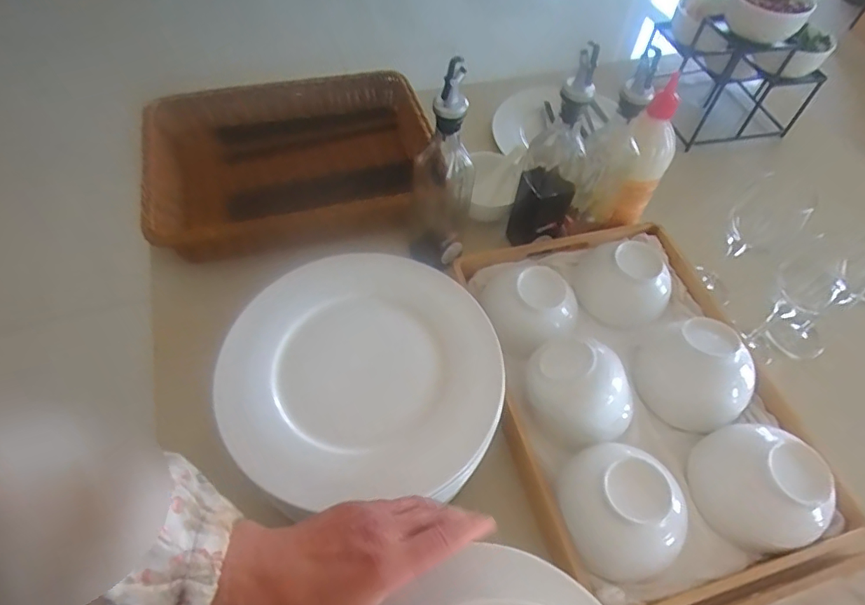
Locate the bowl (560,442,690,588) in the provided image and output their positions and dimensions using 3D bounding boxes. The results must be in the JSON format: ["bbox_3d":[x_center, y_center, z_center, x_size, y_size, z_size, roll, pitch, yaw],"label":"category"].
[{"bbox_3d":[0.173,0.182,0.453,0.100,0.067,0.110,2,56,-3],"label":"bowl"}]

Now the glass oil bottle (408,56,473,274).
[{"bbox_3d":[0.011,-0.137,0.554,0.060,0.229,0.052,24,58,12],"label":"glass oil bottle"}]

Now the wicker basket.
[{"bbox_3d":[-0.198,-0.200,0.726,0.370,0.092,0.290,-13,58,-12],"label":"wicker basket"}]

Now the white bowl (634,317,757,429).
[{"bbox_3d":[0.285,0.077,0.546,0.106,0.076,0.100,2,56,-3],"label":"white bowl"}]

